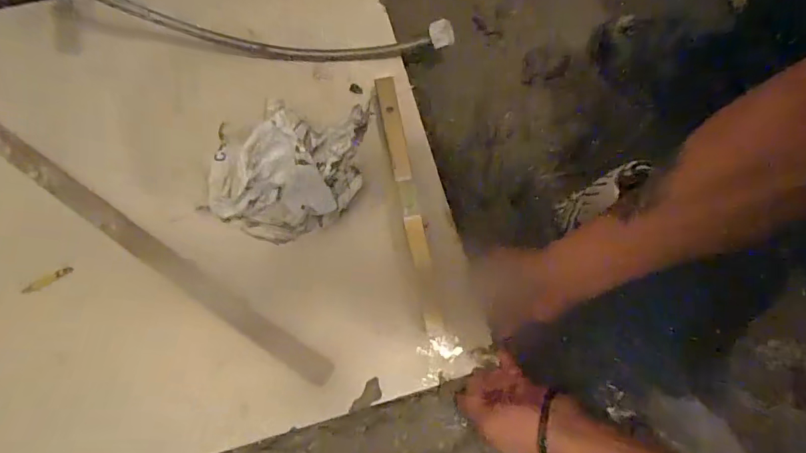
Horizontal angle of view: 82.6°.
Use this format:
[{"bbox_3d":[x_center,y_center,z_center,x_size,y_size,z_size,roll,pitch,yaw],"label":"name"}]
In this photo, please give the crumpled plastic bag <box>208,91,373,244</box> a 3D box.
[{"bbox_3d":[-0.114,-0.059,0.490,0.186,0.132,0.098,-21,80,-3],"label":"crumpled plastic bag"}]

